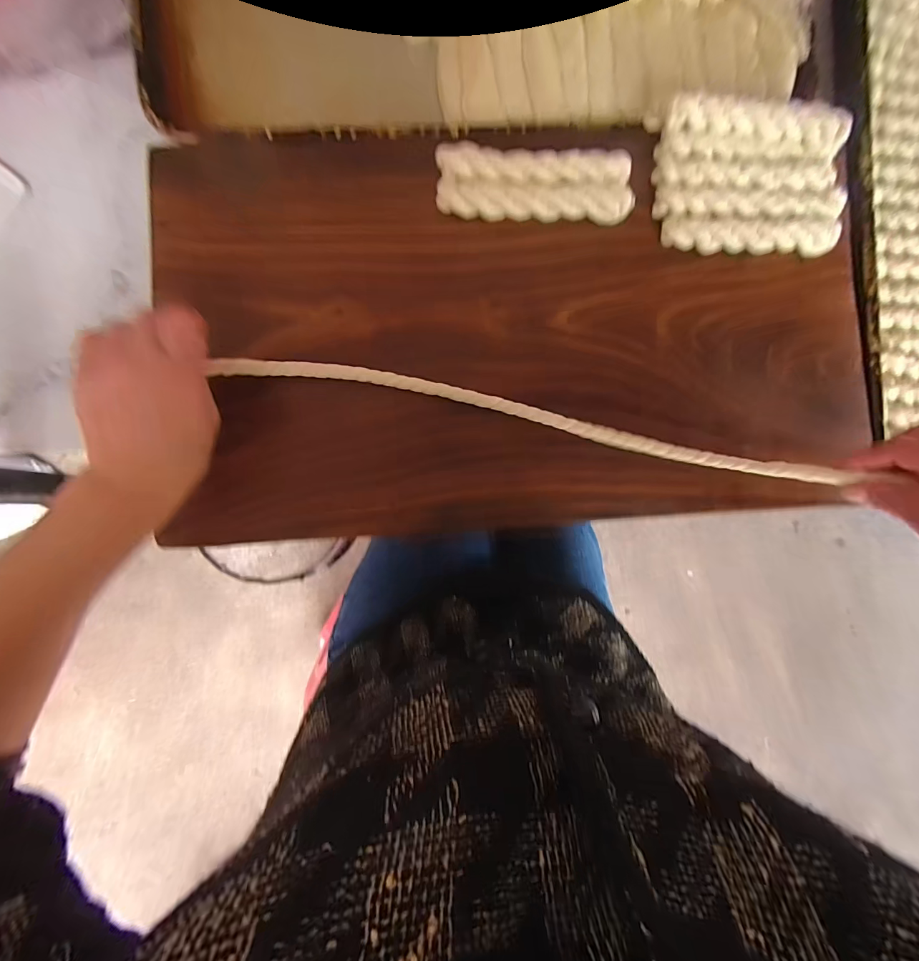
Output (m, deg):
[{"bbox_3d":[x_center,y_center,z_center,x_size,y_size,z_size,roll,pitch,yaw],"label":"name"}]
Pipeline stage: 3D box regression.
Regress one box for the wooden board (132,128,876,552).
[{"bbox_3d":[0.061,-0.127,0.347,0.579,0.024,0.325,-4,88,-7],"label":"wooden board"}]

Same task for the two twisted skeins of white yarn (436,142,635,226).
[{"bbox_3d":[0.062,-0.245,0.346,0.159,0.027,0.049,-1,87,-4],"label":"two twisted skeins of white yarn"}]

